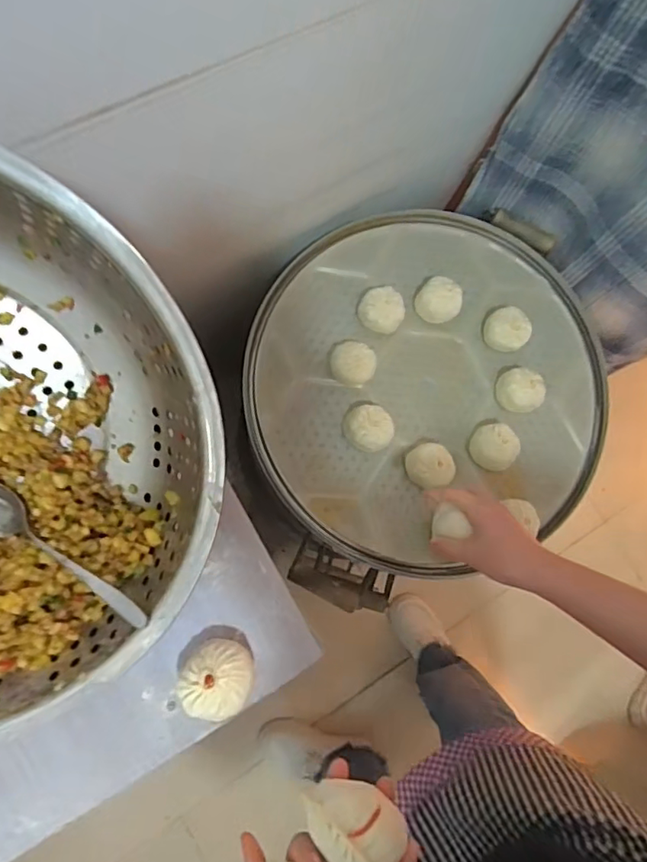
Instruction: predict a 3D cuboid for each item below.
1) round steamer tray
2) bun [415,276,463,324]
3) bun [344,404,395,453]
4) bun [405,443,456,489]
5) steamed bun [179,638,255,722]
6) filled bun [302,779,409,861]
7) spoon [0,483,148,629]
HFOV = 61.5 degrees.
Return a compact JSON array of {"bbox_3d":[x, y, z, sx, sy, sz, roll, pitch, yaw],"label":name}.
[{"bbox_3d":[0.159,-0.082,0.795,0.525,0.082,0.498,0,83,-1],"label":"round steamer tray"},{"bbox_3d":[0.170,-0.193,0.794,0.066,0.047,0.064,0,83,-1],"label":"bun"},{"bbox_3d":[0.065,-0.005,0.762,0.070,0.047,0.067,0,83,-1],"label":"bun"},{"bbox_3d":[0.149,0.047,0.755,0.062,0.039,0.061,0,83,-1],"label":"bun"},{"bbox_3d":[-0.091,0.214,0.476,0.057,0.050,0.058,0,83,-1],"label":"steamed bun"},{"bbox_3d":[0.023,0.280,0.383,0.069,0.025,0.049,34,84,3],"label":"filled bun"},{"bbox_3d":[-0.204,0.089,0.411,0.179,0.034,0.039,28,83,2],"label":"spoon"}]

